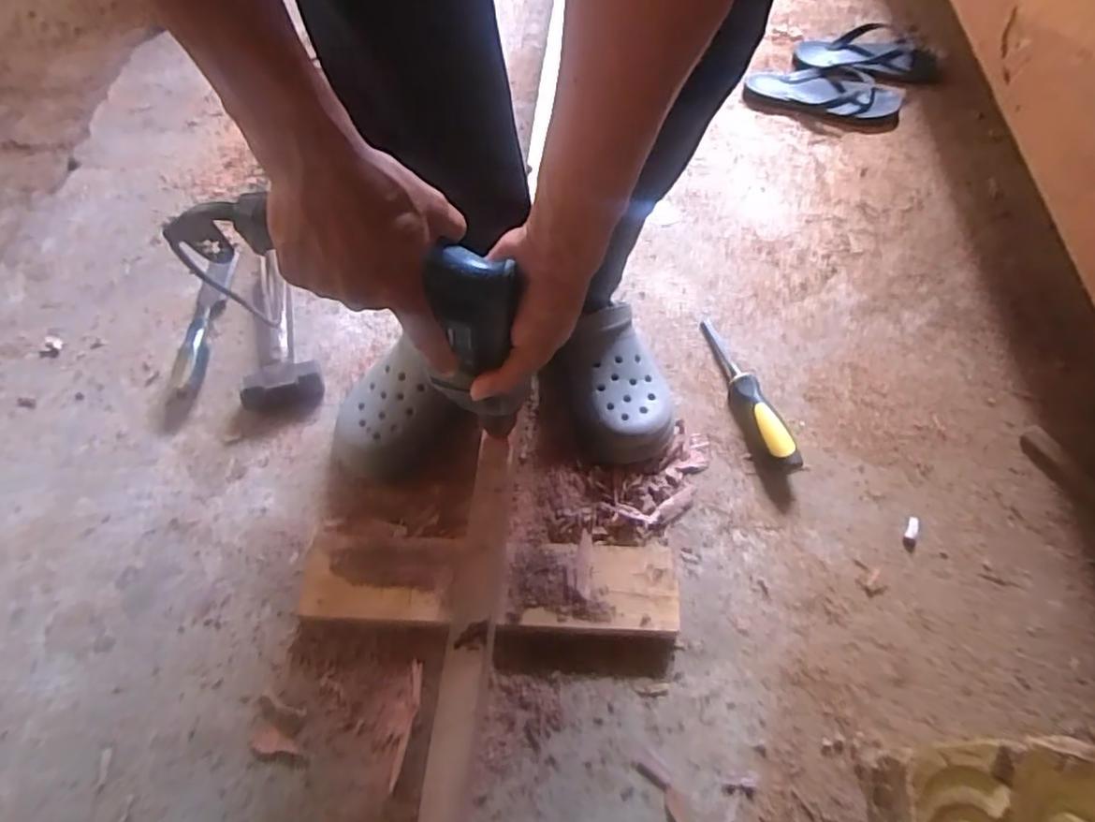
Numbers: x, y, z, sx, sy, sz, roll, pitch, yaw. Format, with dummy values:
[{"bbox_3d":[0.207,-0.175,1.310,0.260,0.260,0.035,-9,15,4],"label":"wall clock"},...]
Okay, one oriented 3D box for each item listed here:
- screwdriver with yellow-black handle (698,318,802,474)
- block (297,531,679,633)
[{"bbox_3d":[0.236,-0.030,0.770,0.026,0.036,0.226,-13,60,-10],"label":"screwdriver with yellow-black handle"},{"bbox_3d":[-0.056,0.170,0.641,0.360,0.036,0.088,2,58,-1],"label":"block"}]

